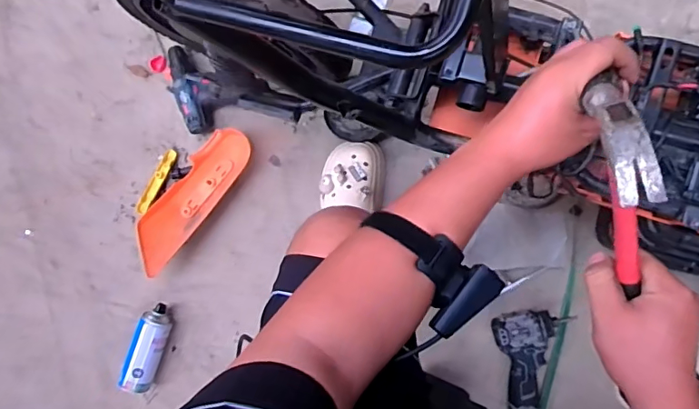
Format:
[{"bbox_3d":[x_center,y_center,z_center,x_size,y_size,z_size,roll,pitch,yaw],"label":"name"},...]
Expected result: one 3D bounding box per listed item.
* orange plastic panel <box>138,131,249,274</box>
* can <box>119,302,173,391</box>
[{"bbox_3d":[-0.328,-0.016,1.033,0.106,0.055,0.330,38,96,8],"label":"orange plastic panel"},{"bbox_3d":[-0.412,0.295,1.028,0.055,0.058,0.183,14,92,10],"label":"can"}]

